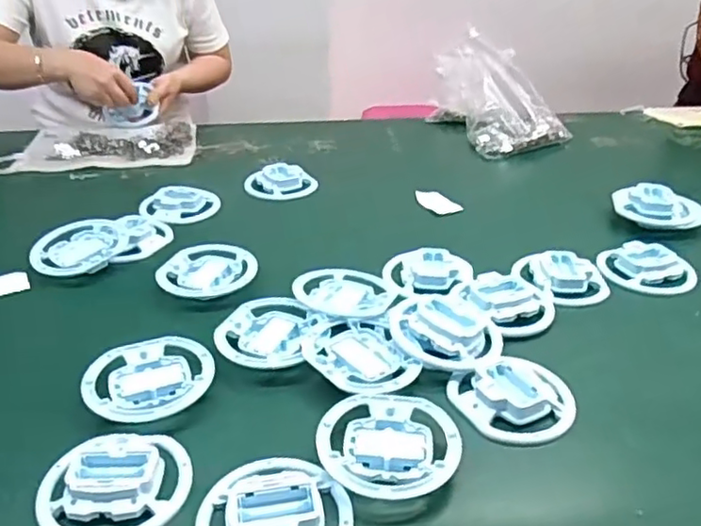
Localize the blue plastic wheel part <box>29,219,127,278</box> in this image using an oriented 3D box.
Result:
[{"bbox_3d":[-0.315,-0.022,0.750,0.099,0.017,0.106,-7,31,-12],"label":"blue plastic wheel part"}]

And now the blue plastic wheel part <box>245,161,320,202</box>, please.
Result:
[{"bbox_3d":[-0.104,-0.118,0.937,0.093,0.022,0.083,-24,39,-35],"label":"blue plastic wheel part"}]

